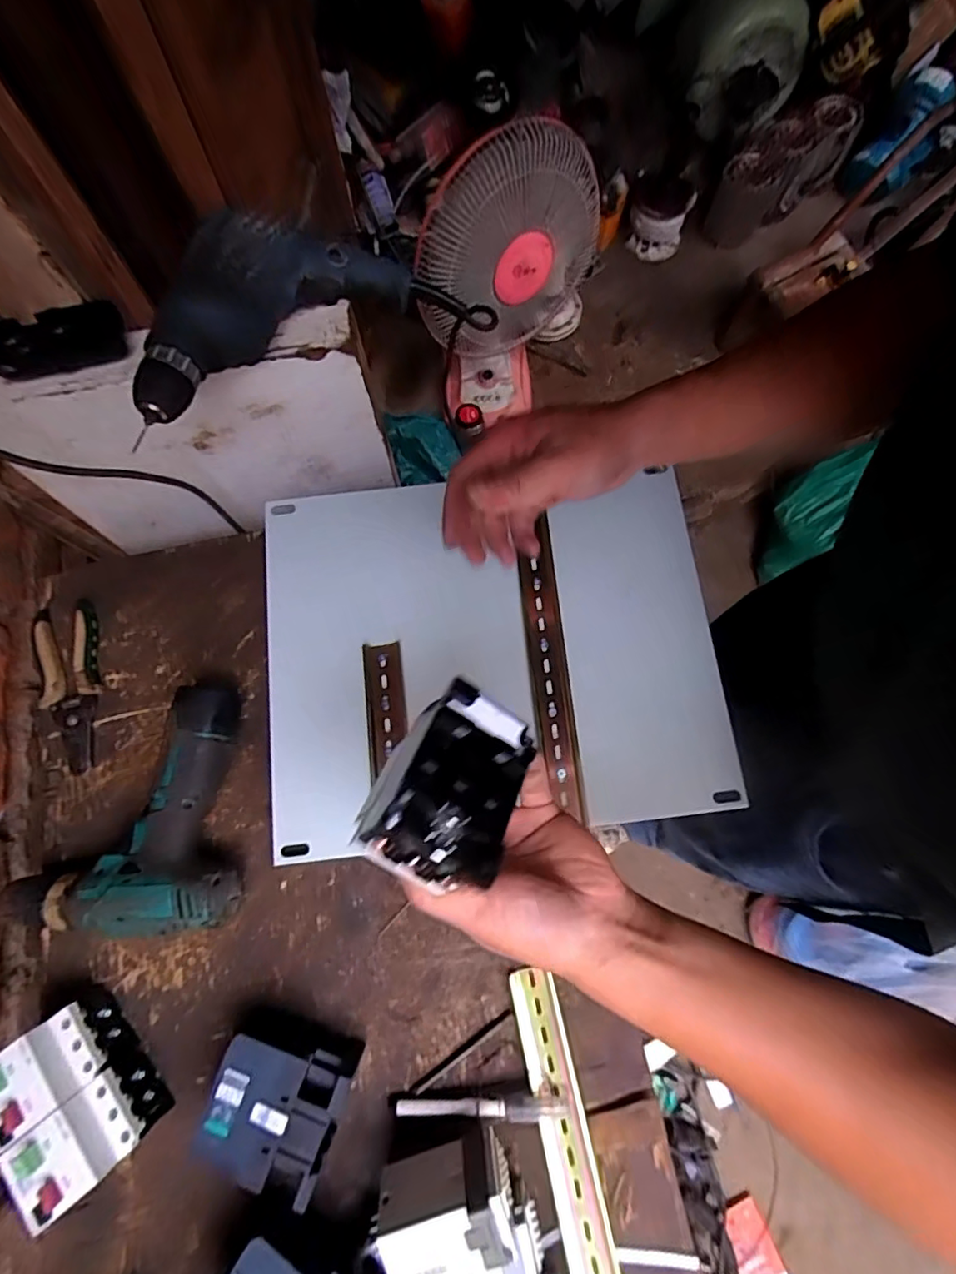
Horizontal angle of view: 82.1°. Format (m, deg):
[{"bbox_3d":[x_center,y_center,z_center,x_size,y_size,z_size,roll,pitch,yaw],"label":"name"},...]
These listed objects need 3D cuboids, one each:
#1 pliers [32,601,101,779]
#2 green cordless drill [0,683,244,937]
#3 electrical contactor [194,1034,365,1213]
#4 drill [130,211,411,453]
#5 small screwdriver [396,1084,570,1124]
[{"bbox_3d":[-0.386,0.045,0.519,0.059,0.013,0.161,-16,75,-4],"label":"pliers"},{"bbox_3d":[-0.287,0.145,0.467,0.169,0.054,0.199,-7,74,-1],"label":"green cordless drill"},{"bbox_3d":[-0.145,0.345,0.411,0.090,0.058,0.082,15,75,5],"label":"electrical contactor"},{"bbox_3d":[-0.186,-0.280,0.457,0.106,0.069,0.279,37,65,10],"label":"drill"},{"bbox_3d":[0.003,0.361,0.422,0.130,0.016,0.016,-3,74,1],"label":"small screwdriver"}]

